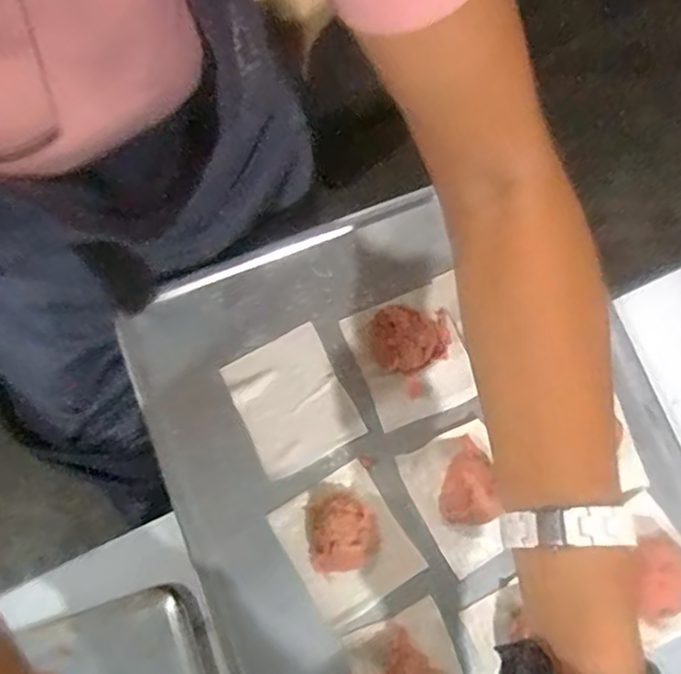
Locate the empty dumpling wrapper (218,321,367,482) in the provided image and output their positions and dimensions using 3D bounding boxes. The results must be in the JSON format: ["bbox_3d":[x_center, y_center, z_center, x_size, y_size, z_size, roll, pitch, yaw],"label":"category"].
[{"bbox_3d":[-0.034,0.044,0.450,0.072,0.004,0.087,-27,79,-7],"label":"empty dumpling wrapper"}]

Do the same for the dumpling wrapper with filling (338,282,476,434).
[{"bbox_3d":[0.048,0.011,0.441,0.071,0.030,0.084,-21,78,-6],"label":"dumpling wrapper with filling"}]

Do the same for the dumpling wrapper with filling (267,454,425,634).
[{"bbox_3d":[0.003,0.133,0.419,0.073,0.031,0.084,-32,79,-8],"label":"dumpling wrapper with filling"}]

